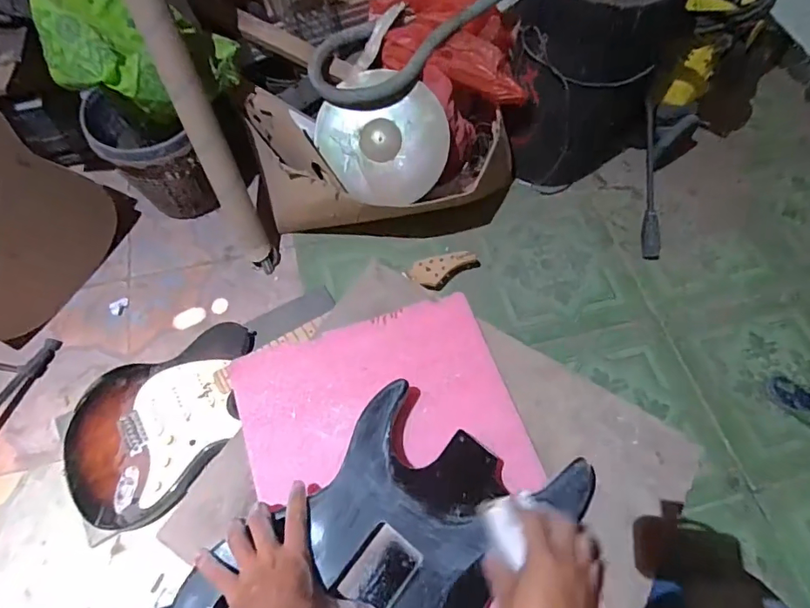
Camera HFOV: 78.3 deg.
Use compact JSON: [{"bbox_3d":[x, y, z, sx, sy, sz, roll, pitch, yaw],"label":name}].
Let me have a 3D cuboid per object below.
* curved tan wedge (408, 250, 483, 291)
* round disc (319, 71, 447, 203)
[{"bbox_3d":[0.096,-0.088,1.194,0.180,0.043,0.076,-19,63,-21],"label":"curved tan wedge"},{"bbox_3d":[-0.042,-0.363,1.099,0.269,0.033,0.280,0,103,0],"label":"round disc"}]

